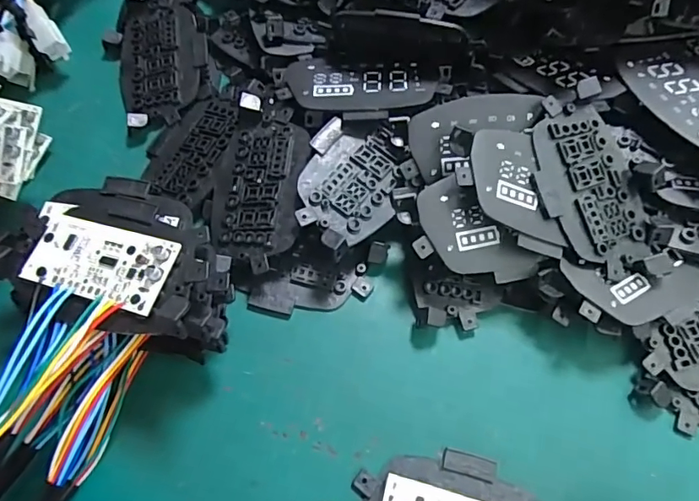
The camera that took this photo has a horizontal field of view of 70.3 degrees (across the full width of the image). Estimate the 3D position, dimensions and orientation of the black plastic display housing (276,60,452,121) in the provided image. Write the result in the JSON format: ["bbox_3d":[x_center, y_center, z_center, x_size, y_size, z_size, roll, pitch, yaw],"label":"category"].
[{"bbox_3d":[0.011,-0.109,0.334,0.112,0.011,0.059,5,65,2],"label":"black plastic display housing"}]

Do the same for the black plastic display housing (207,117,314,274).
[{"bbox_3d":[-0.059,-0.040,0.316,0.058,0.017,0.101,6,65,1],"label":"black plastic display housing"}]

